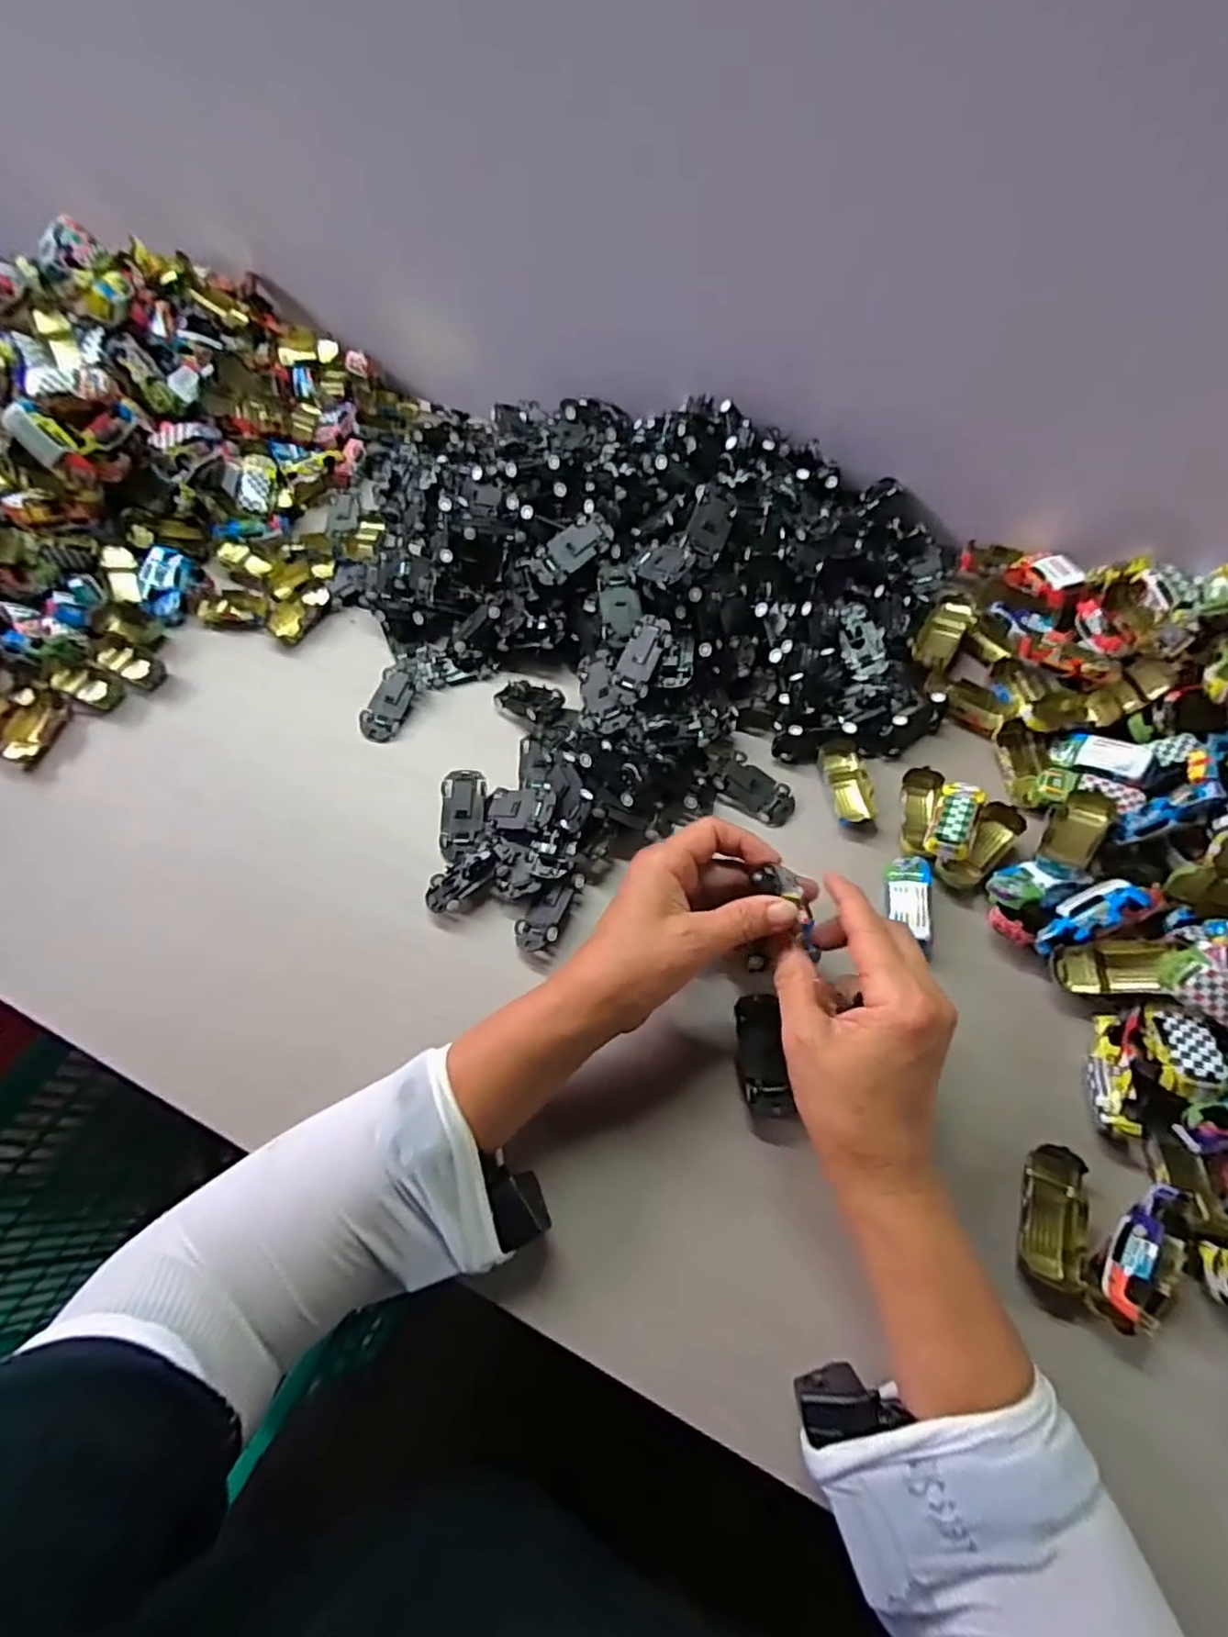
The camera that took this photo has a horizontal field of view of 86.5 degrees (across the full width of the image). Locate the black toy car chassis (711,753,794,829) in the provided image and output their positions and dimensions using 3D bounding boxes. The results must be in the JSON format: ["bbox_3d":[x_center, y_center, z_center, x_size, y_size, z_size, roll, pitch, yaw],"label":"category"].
[{"bbox_3d":[0.096,-0.022,0.456,0.065,0.015,0.032,32,67,17],"label":"black toy car chassis"}]

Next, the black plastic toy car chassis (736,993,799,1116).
[{"bbox_3d":[0.081,0.133,0.366,0.023,0.025,0.063,-4,62,-1],"label":"black plastic toy car chassis"}]

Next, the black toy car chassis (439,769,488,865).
[{"bbox_3d":[-0.104,-0.003,0.448,0.030,0.013,0.064,-1,62,1],"label":"black toy car chassis"}]

